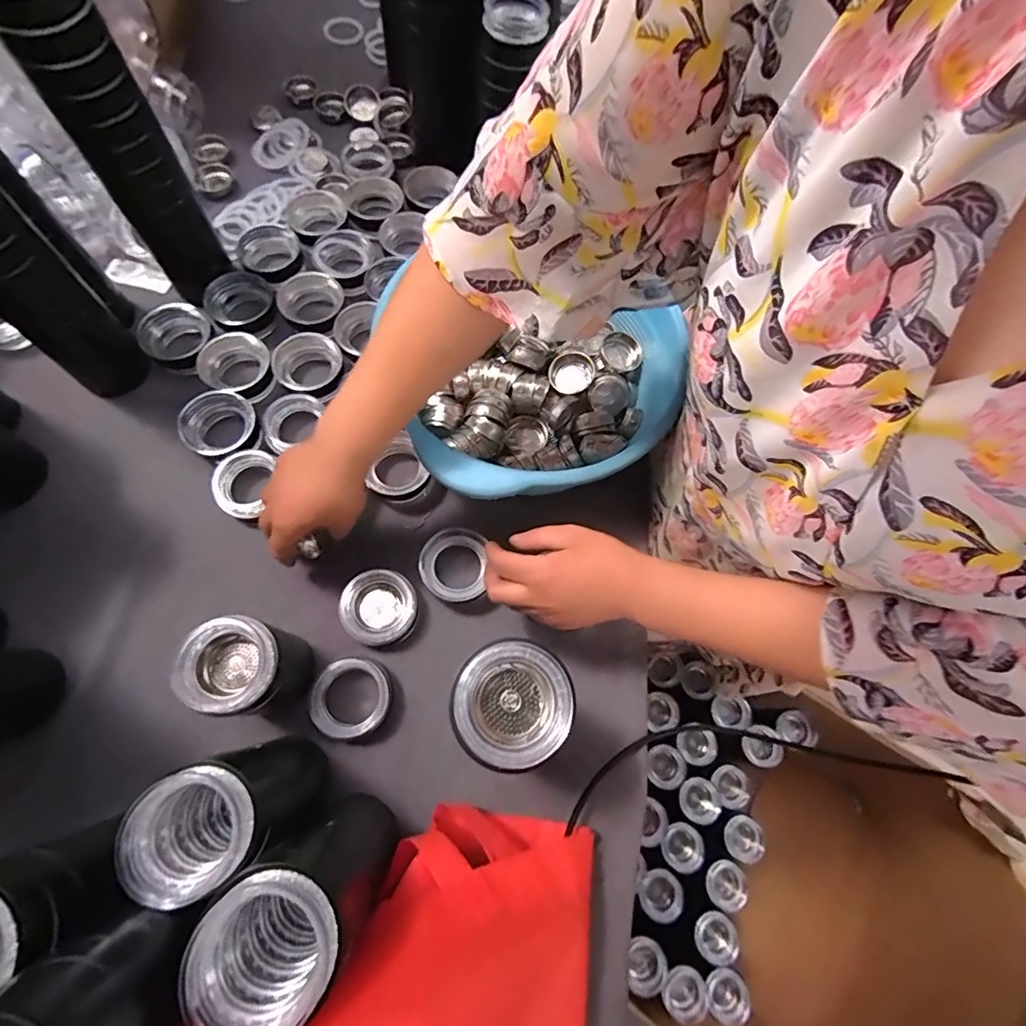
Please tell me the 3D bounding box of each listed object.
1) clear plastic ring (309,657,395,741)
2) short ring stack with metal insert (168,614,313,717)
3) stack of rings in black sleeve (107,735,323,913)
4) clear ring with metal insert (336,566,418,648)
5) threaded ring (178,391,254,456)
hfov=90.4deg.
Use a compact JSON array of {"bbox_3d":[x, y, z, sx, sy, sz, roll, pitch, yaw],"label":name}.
[{"bbox_3d":[-0.138,0.157,0.437,0.062,0.021,0.064,0,74,-2],"label":"clear plastic ring"},{"bbox_3d":[-0.201,0.120,0.399,0.062,0.105,0.072,-10,74,-4],"label":"short ring stack with metal insert"},{"bbox_3d":[-0.175,0.189,0.345,0.065,0.171,0.065,-30,77,-10],"label":"stack of rings in black sleeve"},{"bbox_3d":[-0.122,0.085,0.464,0.062,0.025,0.067,0,74,-2],"label":"clear ring with metal insert"},{"bbox_3d":[-0.291,-0.086,0.511,0.065,0.033,0.069,0,74,-2],"label":"threaded ring"}]

